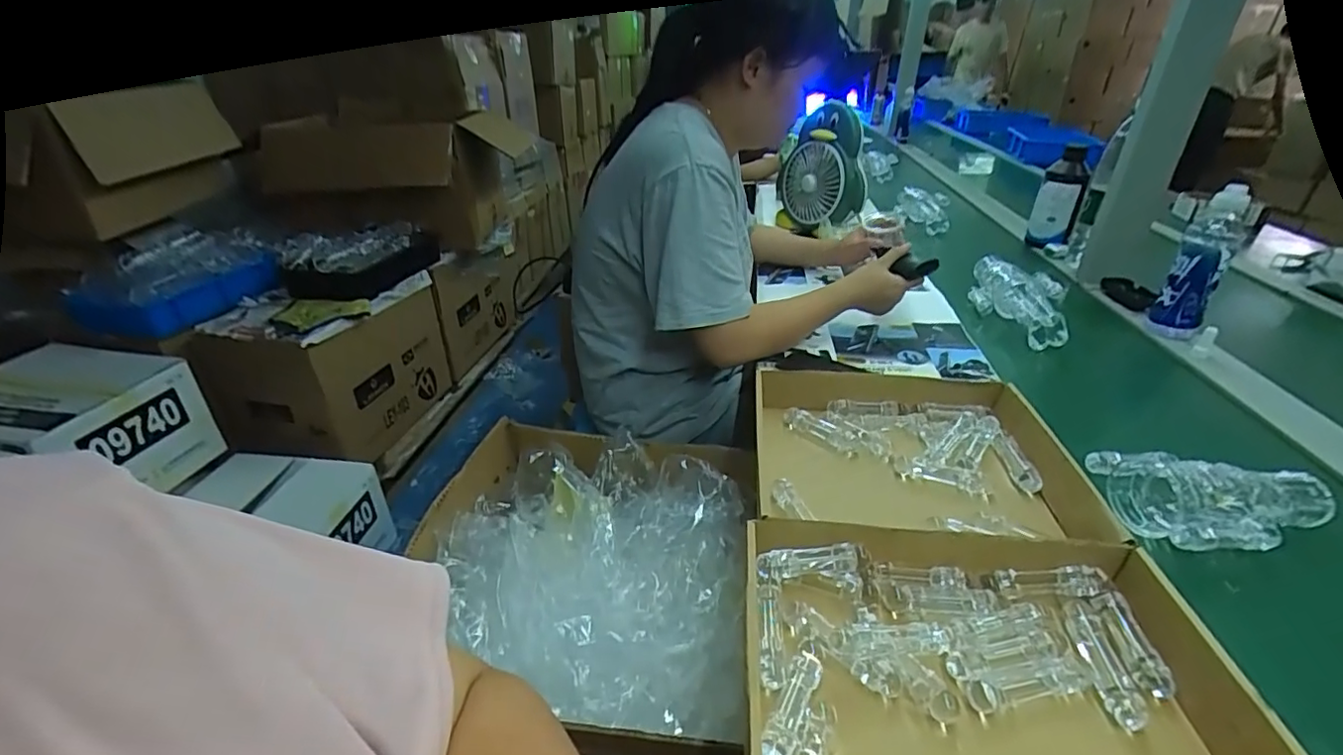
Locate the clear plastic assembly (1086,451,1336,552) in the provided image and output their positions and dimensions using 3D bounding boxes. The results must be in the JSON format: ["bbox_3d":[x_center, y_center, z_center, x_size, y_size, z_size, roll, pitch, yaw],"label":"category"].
[{"bbox_3d":[0.535,0.112,0.563,0.193,0.050,0.124,-4,30,-7],"label":"clear plastic assembly"}]

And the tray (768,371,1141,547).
[{"bbox_3d":[0.250,0.081,0.619,0.307,0.053,0.286,3,30,5],"label":"tray"}]

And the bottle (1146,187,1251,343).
[{"bbox_3d":[0.823,-0.174,0.902,0.065,0.215,0.060,23,37,34],"label":"bottle"}]

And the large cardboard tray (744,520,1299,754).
[{"bbox_3d":[0.210,0.236,0.388,0.319,0.078,0.276,3,30,5],"label":"large cardboard tray"}]

